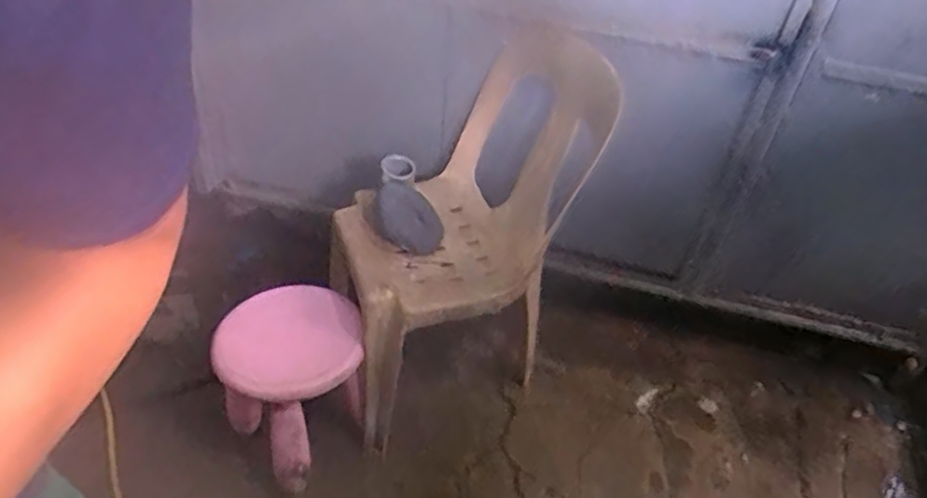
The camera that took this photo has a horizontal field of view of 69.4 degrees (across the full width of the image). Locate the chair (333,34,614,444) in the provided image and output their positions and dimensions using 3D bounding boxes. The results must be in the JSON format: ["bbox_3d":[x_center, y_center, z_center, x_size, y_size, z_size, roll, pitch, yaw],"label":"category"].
[{"bbox_3d":[-0.007,-0.032,1.353,0.475,0.688,0.401,-10,45,-18],"label":"chair"}]

